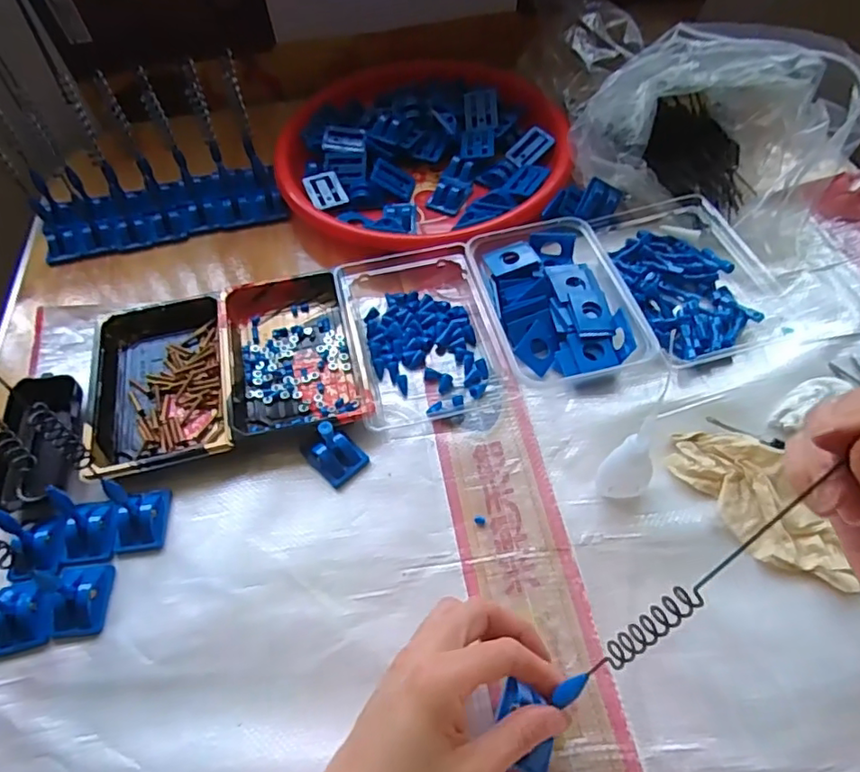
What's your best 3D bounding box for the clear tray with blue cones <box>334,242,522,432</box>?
[{"bbox_3d":[-0.009,-0.053,0.491,0.117,0.026,0.176,-14,57,-6],"label":"clear tray with blue cones"}]

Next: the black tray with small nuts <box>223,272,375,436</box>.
[{"bbox_3d":[-0.114,-0.030,0.483,0.103,0.024,0.162,-15,57,-6],"label":"black tray with small nuts"}]

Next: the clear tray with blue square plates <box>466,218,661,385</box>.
[{"bbox_3d":[0.102,-0.074,0.492,0.108,0.033,0.157,-15,57,-6],"label":"clear tray with blue square plates"}]

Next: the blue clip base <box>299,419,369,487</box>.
[{"bbox_3d":[-0.073,0.043,0.422,0.045,0.044,0.032,34,65,23],"label":"blue clip base"}]

